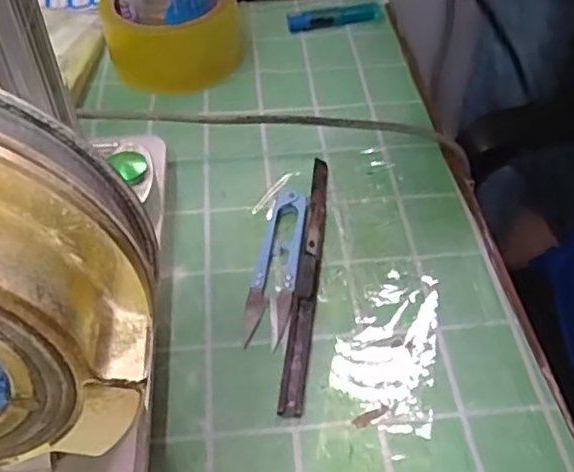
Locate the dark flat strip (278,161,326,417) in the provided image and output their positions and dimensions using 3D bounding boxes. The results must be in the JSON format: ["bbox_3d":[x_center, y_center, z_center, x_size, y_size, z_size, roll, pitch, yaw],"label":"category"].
[{"bbox_3d":[0.012,0.016,0.358,0.011,0.009,0.175,4,47,6],"label":"dark flat strip"}]

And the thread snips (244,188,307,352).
[{"bbox_3d":[-0.005,0.012,0.361,0.025,0.011,0.105,5,47,6],"label":"thread snips"}]

